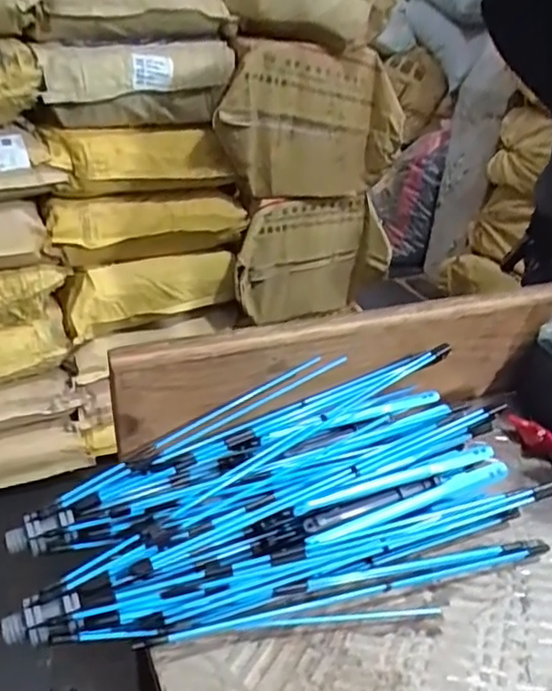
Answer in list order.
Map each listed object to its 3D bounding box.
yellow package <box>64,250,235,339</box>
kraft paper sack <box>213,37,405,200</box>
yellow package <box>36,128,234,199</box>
[{"bbox_3d":[-0.274,-0.119,1.386,0.366,0.125,0.084,-12,34,-27],"label":"yellow package"},{"bbox_3d":[0.072,-0.493,1.425,0.435,0.308,0.101,-6,32,-18],"label":"kraft paper sack"},{"bbox_3d":[-0.275,-0.372,1.279,0.369,0.118,0.084,-11,34,-26],"label":"yellow package"}]

